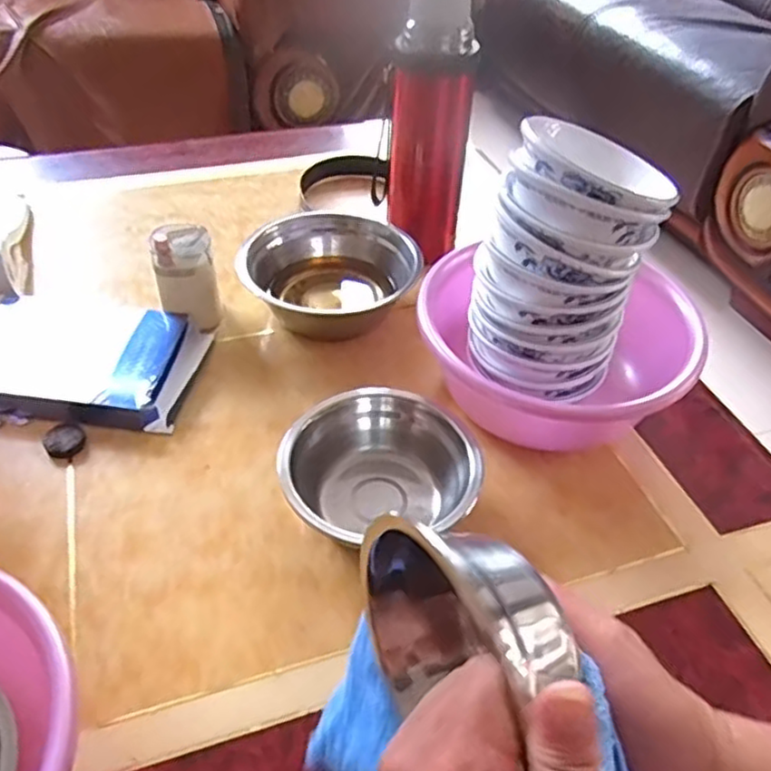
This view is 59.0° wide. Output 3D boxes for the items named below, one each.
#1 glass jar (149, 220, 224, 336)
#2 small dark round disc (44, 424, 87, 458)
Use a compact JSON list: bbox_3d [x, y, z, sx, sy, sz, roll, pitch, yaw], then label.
[{"bbox_3d":[-0.181,-0.095,0.625,0.050,0.096,0.059,-10,45,-13],"label":"glass jar"},{"bbox_3d":[-0.249,0.043,0.530,0.028,0.009,0.027,1,44,-1],"label":"small dark round disc"}]

